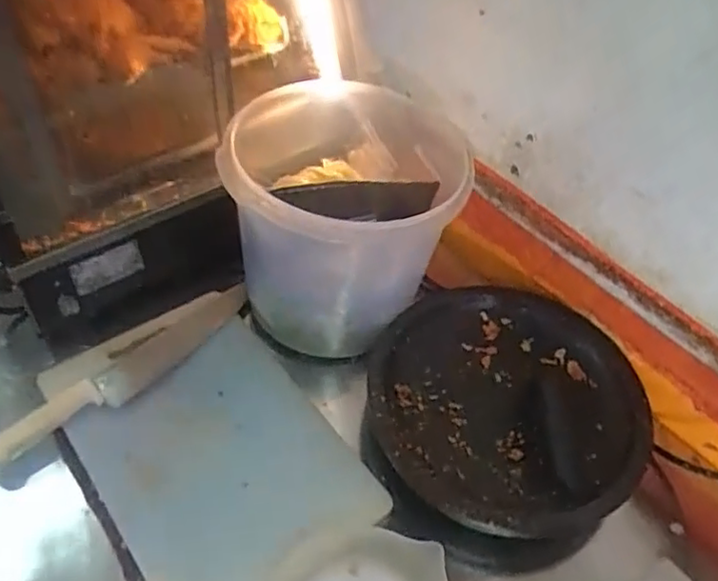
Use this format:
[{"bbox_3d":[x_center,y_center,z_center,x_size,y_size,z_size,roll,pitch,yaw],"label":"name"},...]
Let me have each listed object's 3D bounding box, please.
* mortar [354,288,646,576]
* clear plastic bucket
[{"bbox_3d":[0.152,0.131,0.712,0.281,0.100,0.285,2,50,-3],"label":"mortar"},{"bbox_3d":[-0.026,-0.107,0.729,0.260,0.193,0.266,2,50,-3],"label":"clear plastic bucket"}]

